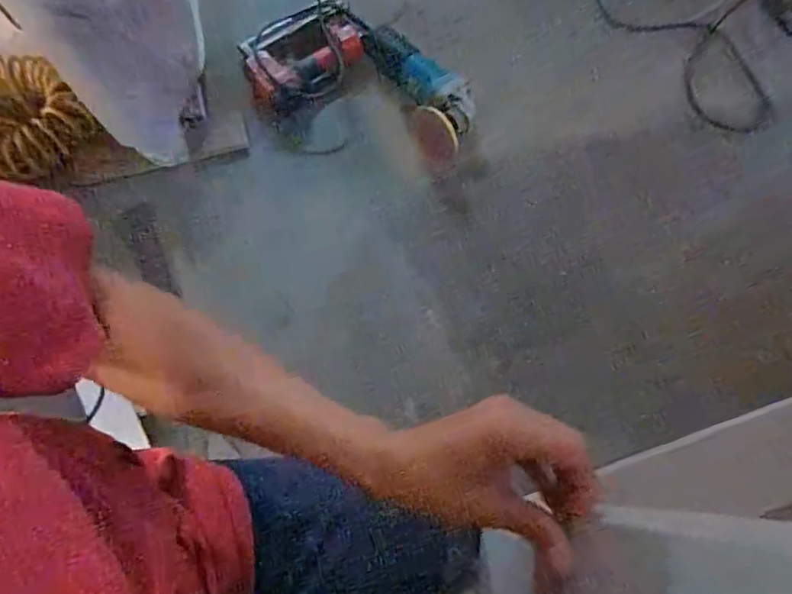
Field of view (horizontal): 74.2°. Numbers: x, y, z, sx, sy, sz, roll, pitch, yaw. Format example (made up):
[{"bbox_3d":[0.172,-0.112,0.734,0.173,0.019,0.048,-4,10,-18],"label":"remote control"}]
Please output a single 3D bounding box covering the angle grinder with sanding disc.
[{"bbox_3d":[0.036,-0.348,0.900,0.106,0.106,0.252,-35,75,-9],"label":"angle grinder with sanding disc"}]

